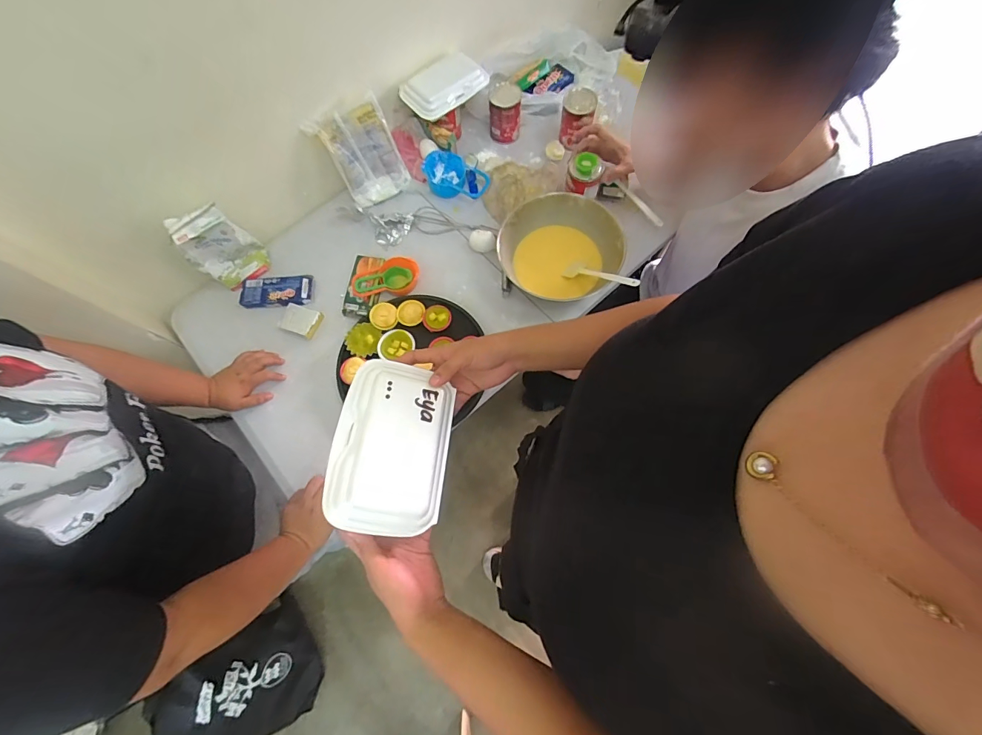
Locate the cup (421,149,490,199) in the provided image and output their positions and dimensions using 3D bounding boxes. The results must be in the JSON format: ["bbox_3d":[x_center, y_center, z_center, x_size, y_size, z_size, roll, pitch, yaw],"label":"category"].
[{"bbox_3d":[-0.080,-0.421,0.915,0.147,0.065,0.087,28,75,11],"label":"cup"}]

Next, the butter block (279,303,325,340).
[{"bbox_3d":[-0.384,-0.095,0.836,0.074,0.018,0.059,22,74,9],"label":"butter block"}]

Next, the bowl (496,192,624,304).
[{"bbox_3d":[0.134,-0.226,0.817,0.236,0.105,0.207,-11,72,-1],"label":"bowl"}]

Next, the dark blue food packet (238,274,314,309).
[{"bbox_3d":[-0.441,-0.159,0.846,0.138,0.021,0.070,-5,72,1],"label":"dark blue food packet"}]

